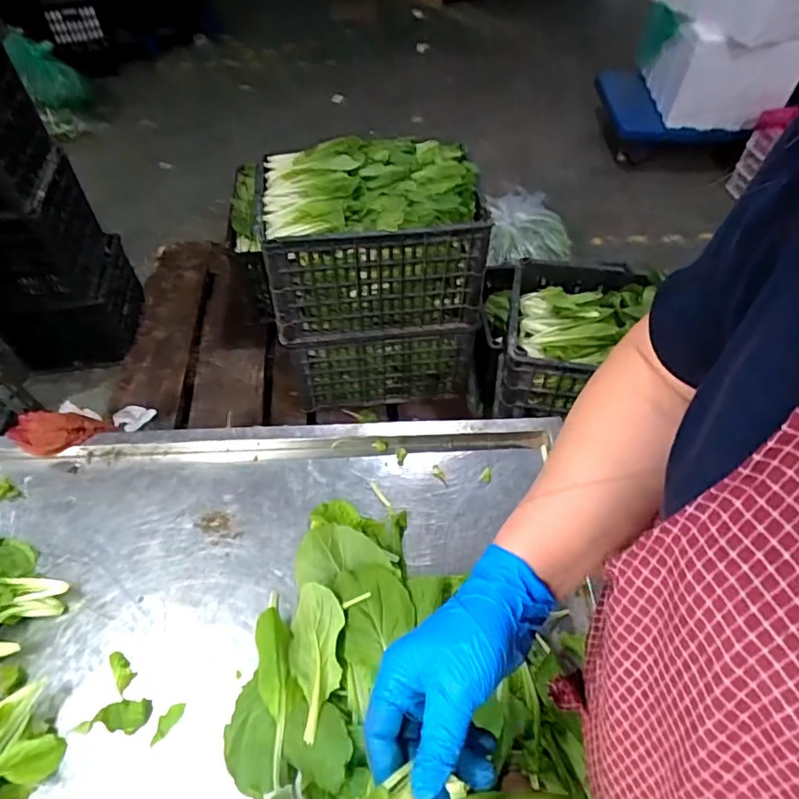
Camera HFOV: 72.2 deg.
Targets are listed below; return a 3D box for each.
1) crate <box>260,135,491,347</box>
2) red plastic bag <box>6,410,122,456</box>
[{"bbox_3d":[-0.065,-0.375,1.235,0.438,0.302,0.300,-6,52,-5],"label":"crate"},{"bbox_3d":[-0.382,0.035,0.619,0.108,0.042,0.032,-6,51,-22],"label":"red plastic bag"}]

